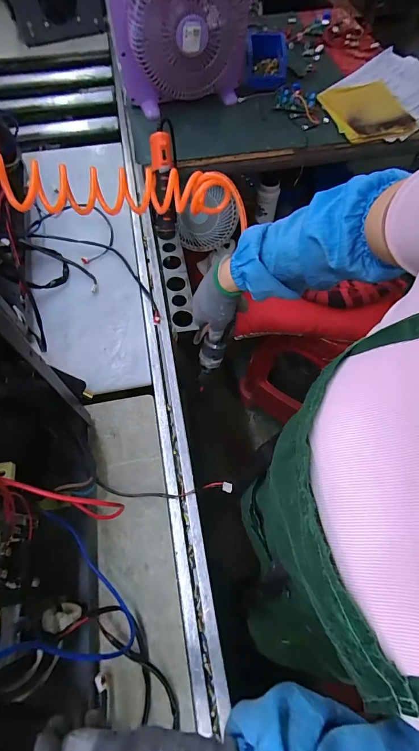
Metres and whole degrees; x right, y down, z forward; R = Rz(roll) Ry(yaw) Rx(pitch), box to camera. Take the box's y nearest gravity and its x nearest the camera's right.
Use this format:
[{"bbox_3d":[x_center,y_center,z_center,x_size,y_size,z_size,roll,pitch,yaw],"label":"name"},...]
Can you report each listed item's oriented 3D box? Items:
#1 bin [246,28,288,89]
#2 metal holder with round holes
[{"bbox_3d":[0.152,-0.841,0.947,0.110,0.077,0.162,2,62,1],"label":"bin"},{"bbox_3d":[-0.068,-0.194,0.731,0.051,0.024,0.254,-9,63,-5],"label":"metal holder with round holes"}]

